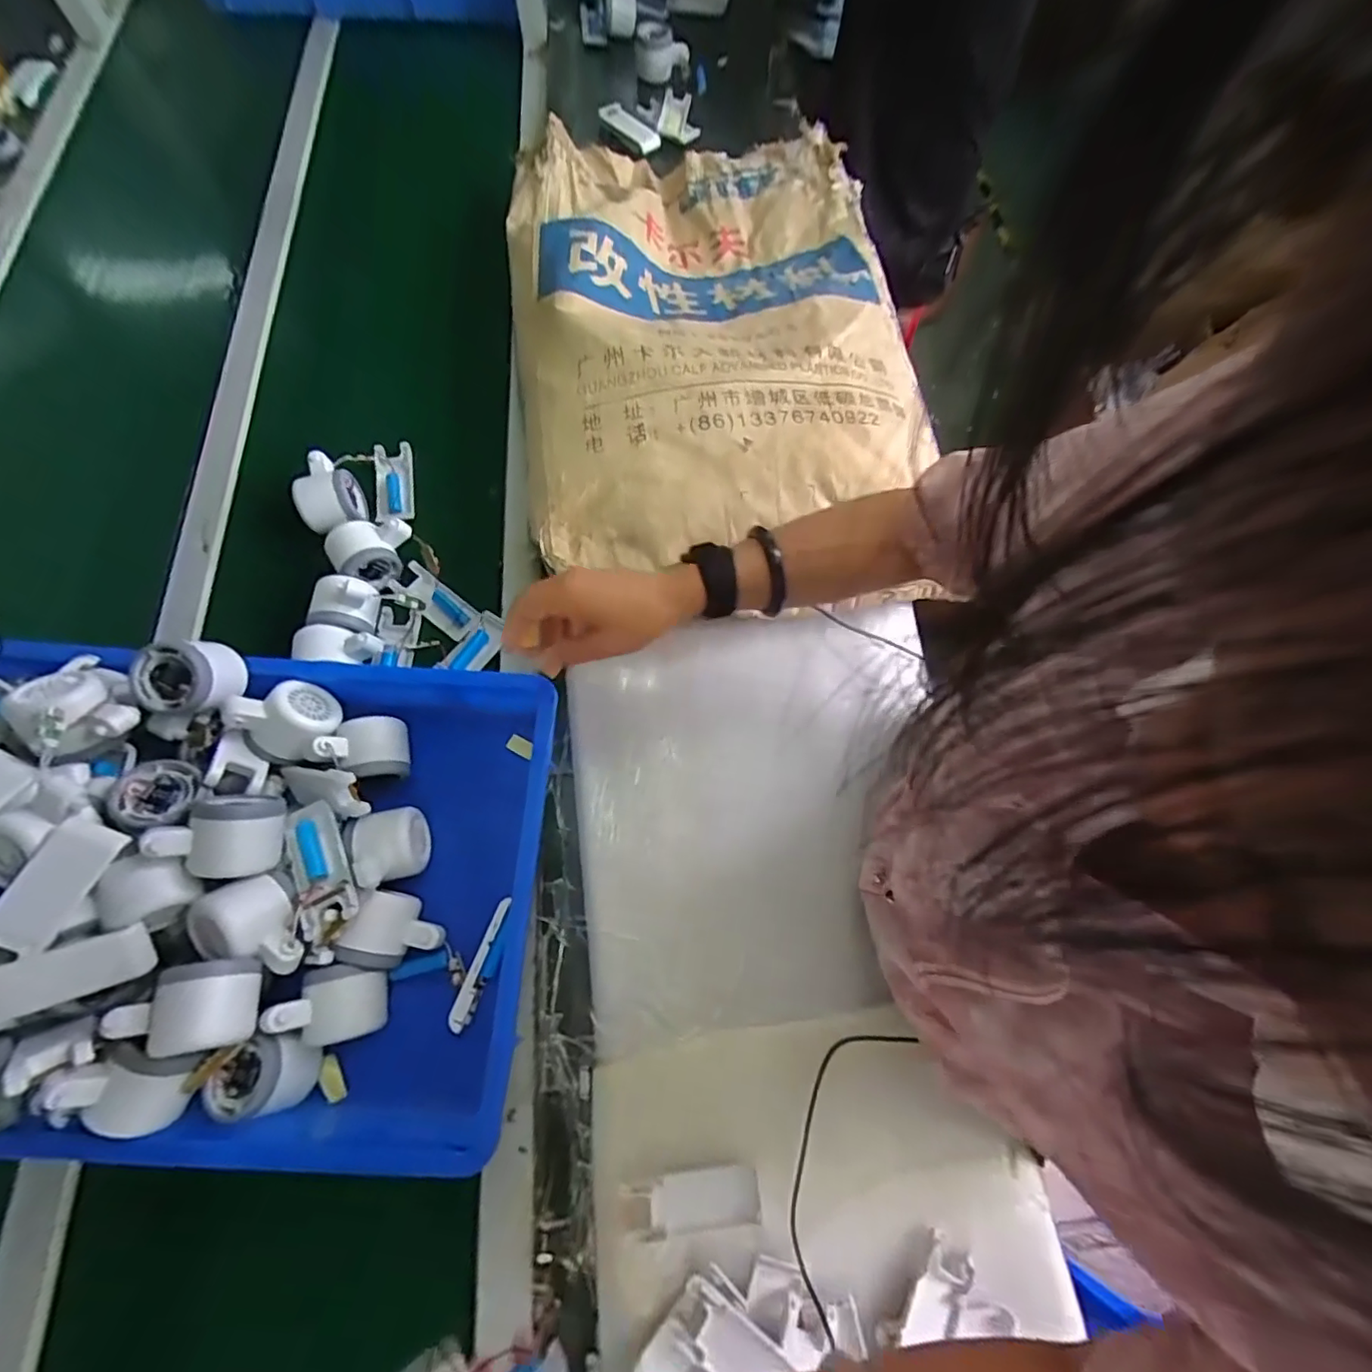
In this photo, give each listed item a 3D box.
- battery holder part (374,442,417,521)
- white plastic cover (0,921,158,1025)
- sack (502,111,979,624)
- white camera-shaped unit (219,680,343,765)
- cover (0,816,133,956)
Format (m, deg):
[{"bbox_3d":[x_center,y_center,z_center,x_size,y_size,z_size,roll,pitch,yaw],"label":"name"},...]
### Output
[{"bbox_3d":[-0.334,-0.234,0.669,0.042,0.019,0.100,-8,70,-6],"label":"battery holder part"},{"bbox_3d":[-0.426,0.196,0.393,0.103,0.018,0.041,-12,96,-29],"label":"white plastic cover"},{"bbox_3d":[0.036,-0.431,0.685,0.448,0.092,0.674,-6,69,-5],"label":"sack"},{"bbox_3d":[-0.351,0.029,0.511,0.077,0.055,0.066,32,26,-27],"label":"white camera-shaped unit"},{"bbox_3d":[-0.434,0.141,0.397,0.040,0.009,0.098,31,66,-18],"label":"cover"}]

